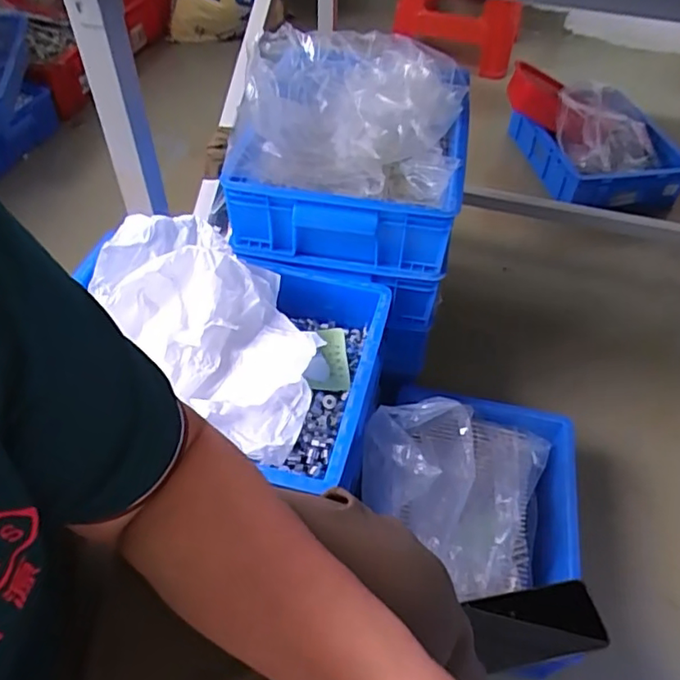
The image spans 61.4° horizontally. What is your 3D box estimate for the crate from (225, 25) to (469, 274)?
[{"bbox_3d":[0.023,-0.287,0.837,0.306,0.167,0.380,10,51,6],"label":"crate"}]

